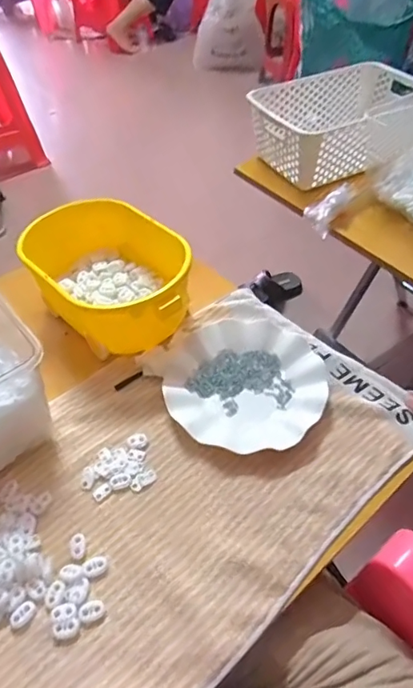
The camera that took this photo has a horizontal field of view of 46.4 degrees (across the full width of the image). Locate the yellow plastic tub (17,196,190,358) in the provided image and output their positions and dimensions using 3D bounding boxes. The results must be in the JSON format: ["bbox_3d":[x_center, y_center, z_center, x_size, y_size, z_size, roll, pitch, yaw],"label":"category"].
[{"bbox_3d":[-0.135,-0.089,0.642,0.165,0.108,0.278,-35,55,-26],"label":"yellow plastic tub"}]

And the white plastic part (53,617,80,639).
[{"bbox_3d":[-0.118,0.240,0.406,0.022,0.004,0.014,-15,49,-9],"label":"white plastic part"}]

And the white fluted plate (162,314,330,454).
[{"bbox_3d":[0.043,0.039,0.564,0.184,0.015,0.187,-2,48,2],"label":"white fluted plate"}]

